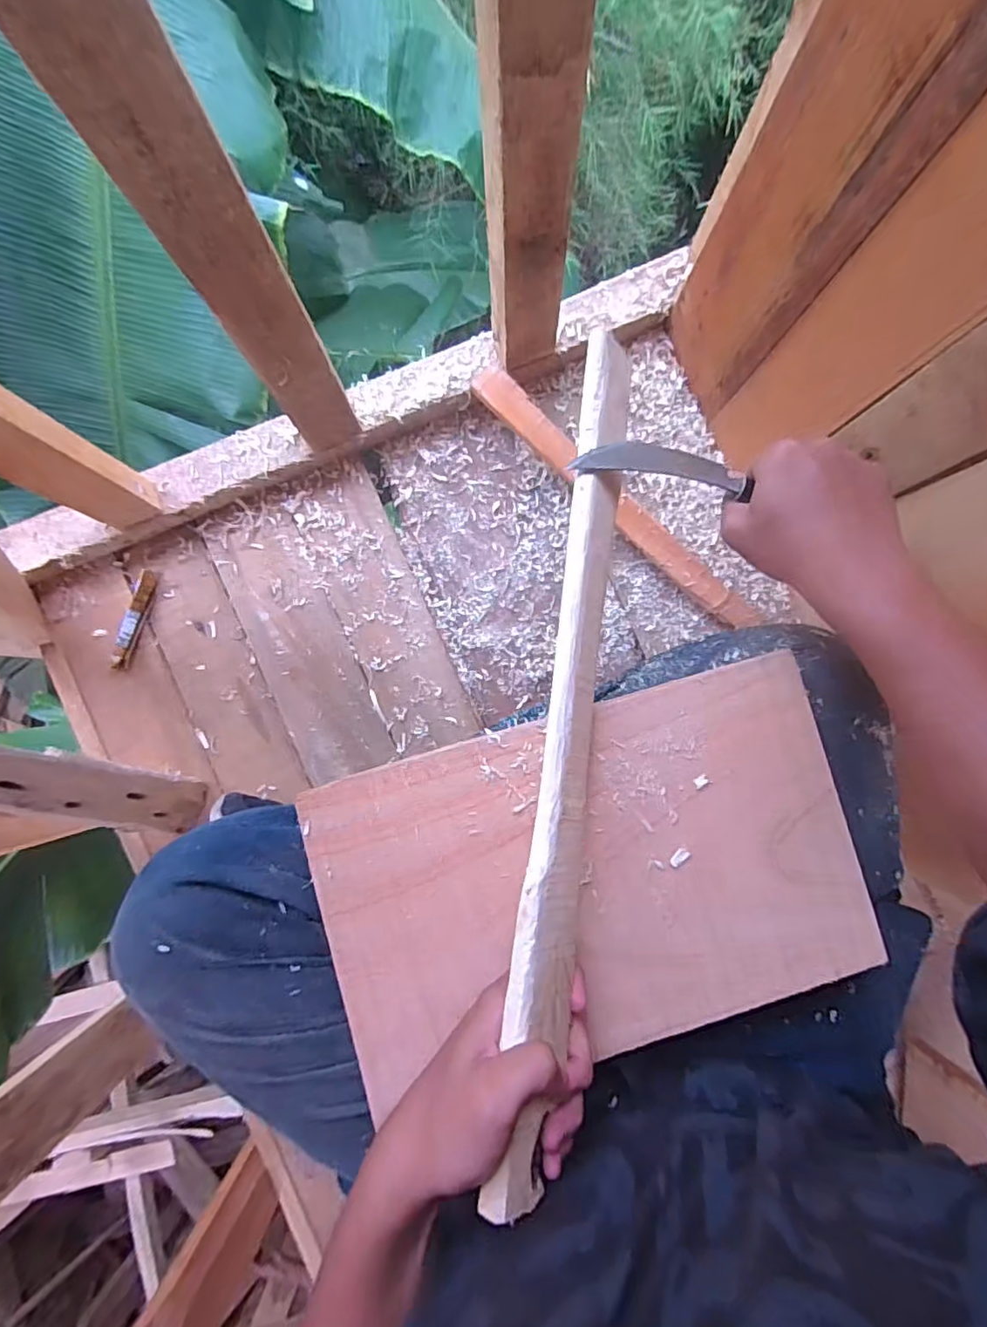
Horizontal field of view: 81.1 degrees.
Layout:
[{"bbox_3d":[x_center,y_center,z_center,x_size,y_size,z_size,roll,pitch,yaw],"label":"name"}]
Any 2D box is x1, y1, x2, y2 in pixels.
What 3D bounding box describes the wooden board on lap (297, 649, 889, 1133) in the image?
[{"bbox_3d":[0.064,0.131,0.355,0.322,0.006,0.202,-15,88,-5],"label":"wooden board on lap"}]

